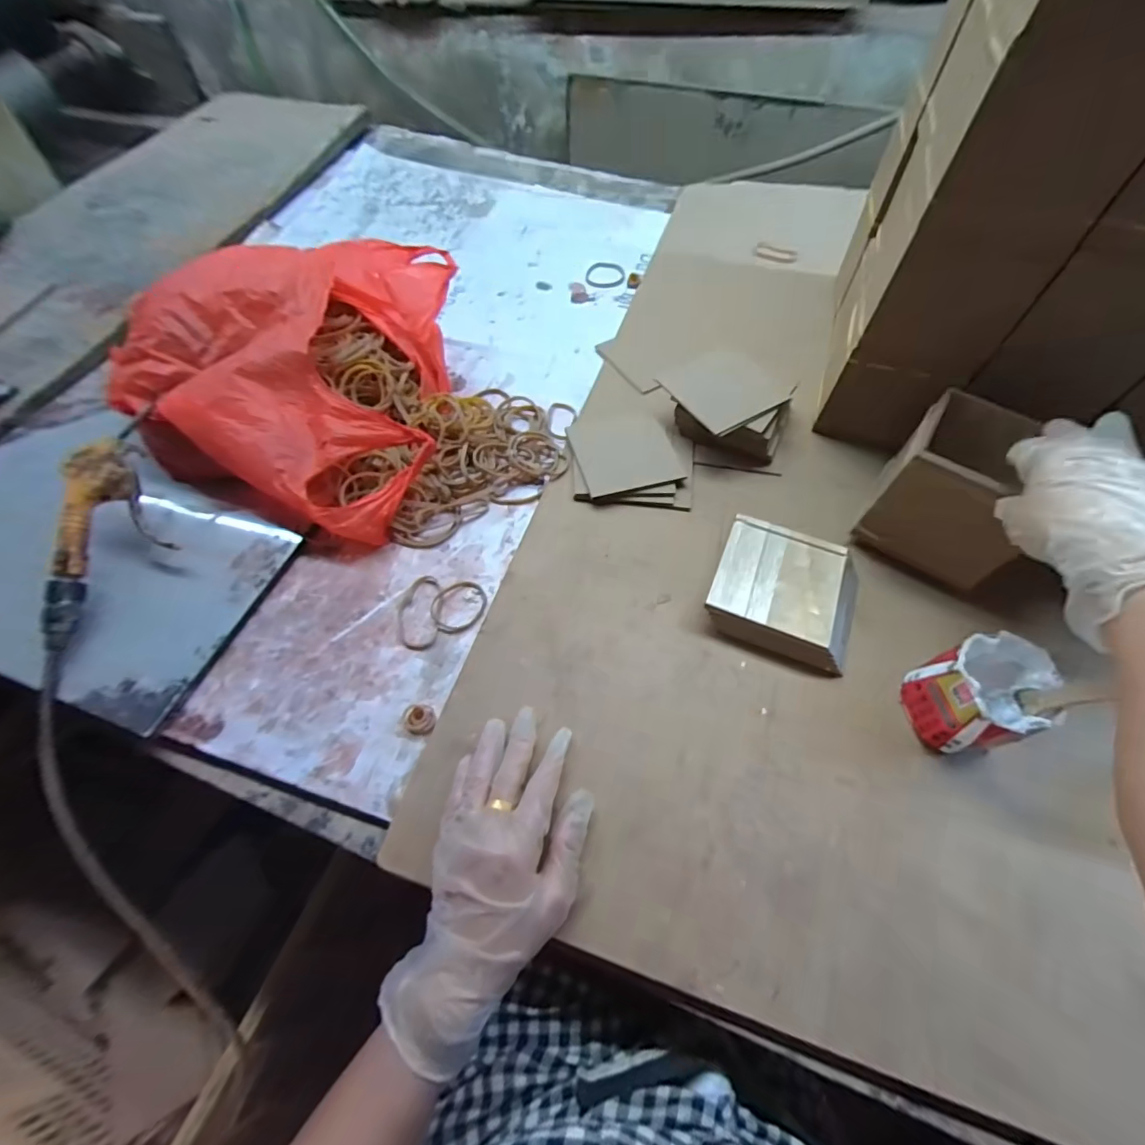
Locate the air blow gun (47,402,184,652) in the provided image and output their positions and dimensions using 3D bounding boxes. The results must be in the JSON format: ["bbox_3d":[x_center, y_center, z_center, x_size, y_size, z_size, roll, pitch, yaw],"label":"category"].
[{"bbox_3d":[-0.412,-0.050,0.446,0.068,0.058,0.224,-11,60,-6],"label":"air blow gun"}]

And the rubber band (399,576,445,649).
[{"bbox_3d":[-0.140,0.036,0.459,0.037,0.007,0.072,-2,59,0],"label":"rubber band"}]

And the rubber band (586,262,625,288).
[{"bbox_3d":[0.050,-0.456,0.762,0.059,0.004,0.069,0,59,1],"label":"rubber band"}]

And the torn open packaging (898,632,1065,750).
[{"bbox_3d":[0.304,0.098,0.382,0.069,0.088,0.071,-5,58,-3],"label":"torn open packaging"}]

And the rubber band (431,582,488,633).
[{"bbox_3d":[-0.106,0.032,0.467,0.049,0.004,0.054,6,58,1],"label":"rubber band"}]

